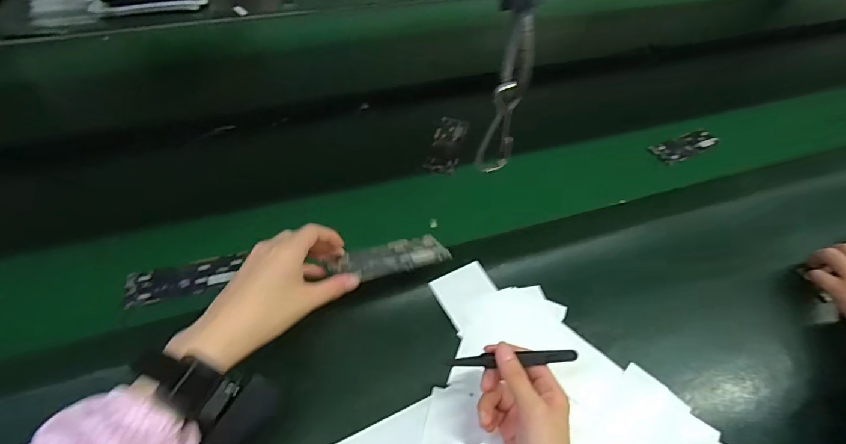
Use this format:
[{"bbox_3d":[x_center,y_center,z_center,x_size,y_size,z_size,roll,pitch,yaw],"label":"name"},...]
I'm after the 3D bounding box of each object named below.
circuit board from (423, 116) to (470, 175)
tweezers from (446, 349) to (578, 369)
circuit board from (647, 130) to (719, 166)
[{"bbox_3d":[0.037,-0.114,0.655,0.045,0.011,0.116,15,52,6],"label":"circuit board"},{"bbox_3d":[0.076,0.116,0.376,0.108,0.008,0.012,-2,52,-1],"label":"tweezers"},{"bbox_3d":[0.400,-0.118,0.673,0.113,0.013,0.042,-21,56,-20],"label":"circuit board"}]

